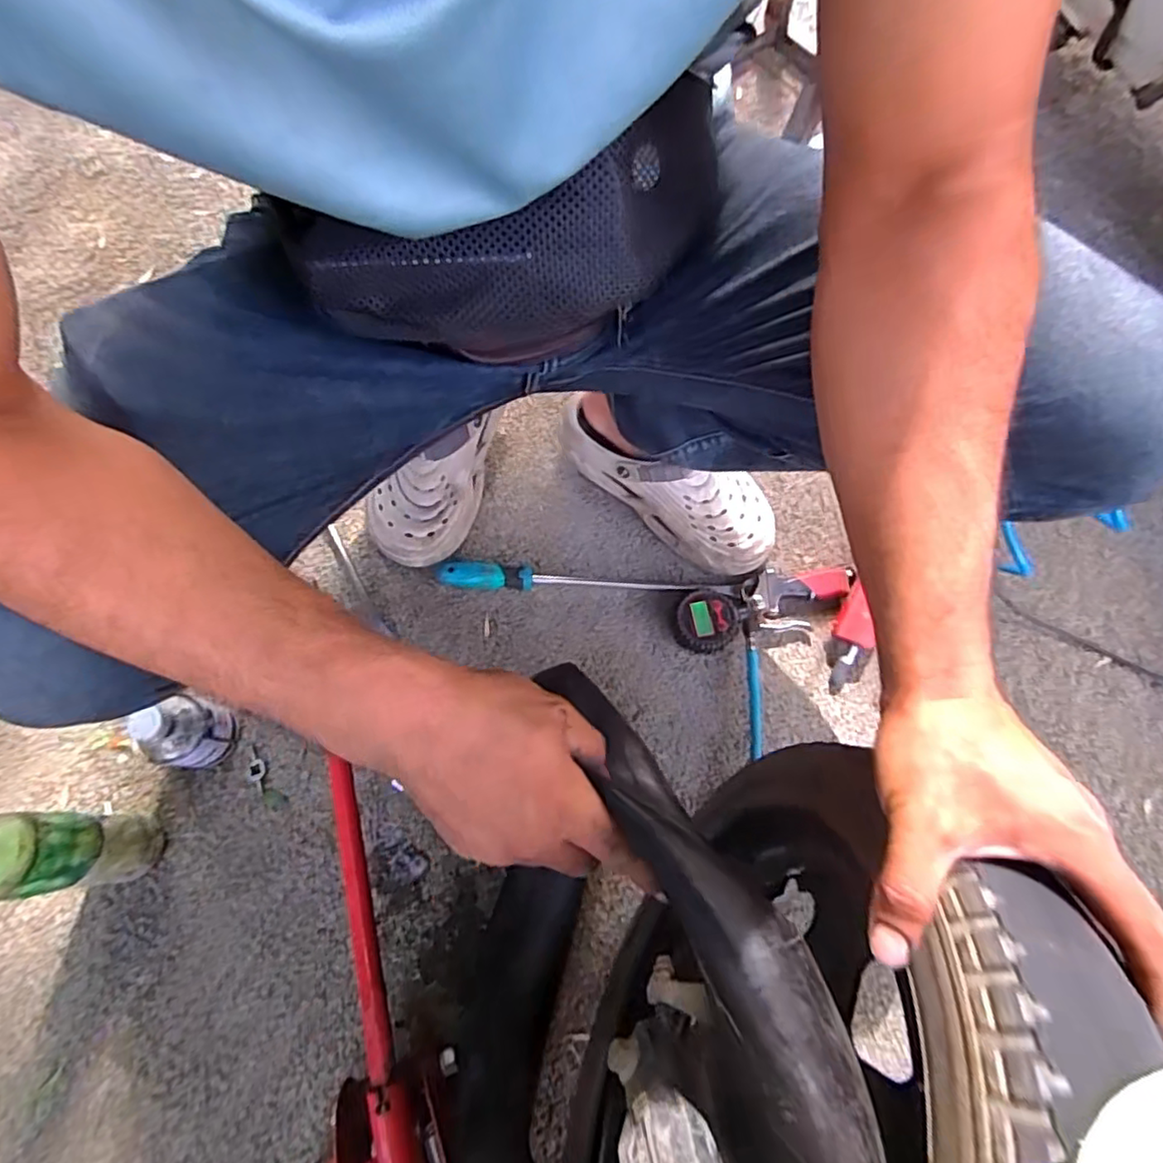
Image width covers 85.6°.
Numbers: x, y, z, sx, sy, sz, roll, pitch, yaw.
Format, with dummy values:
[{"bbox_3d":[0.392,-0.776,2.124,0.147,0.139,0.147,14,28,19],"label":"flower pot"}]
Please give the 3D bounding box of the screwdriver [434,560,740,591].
[{"bbox_3d":[0.008,-0.001,0.711,0.338,0.035,0.027,2,71,-2],"label":"screwdriver"}]

